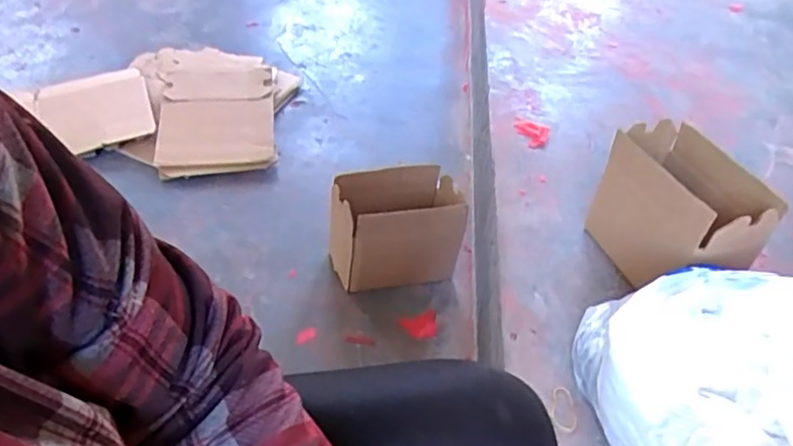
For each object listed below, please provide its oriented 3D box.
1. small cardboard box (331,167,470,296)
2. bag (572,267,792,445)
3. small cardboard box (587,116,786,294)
[{"bbox_3d":[-0.006,0.020,1.038,0.214,0.199,0.116,-4,45,-9],"label":"small cardboard box"},{"bbox_3d":[0.356,0.178,0.627,0.263,0.186,0.292,-1,45,-7],"label":"bag"},{"bbox_3d":[0.367,-0.001,0.812,0.129,0.190,0.220,-12,47,-17],"label":"small cardboard box"}]

